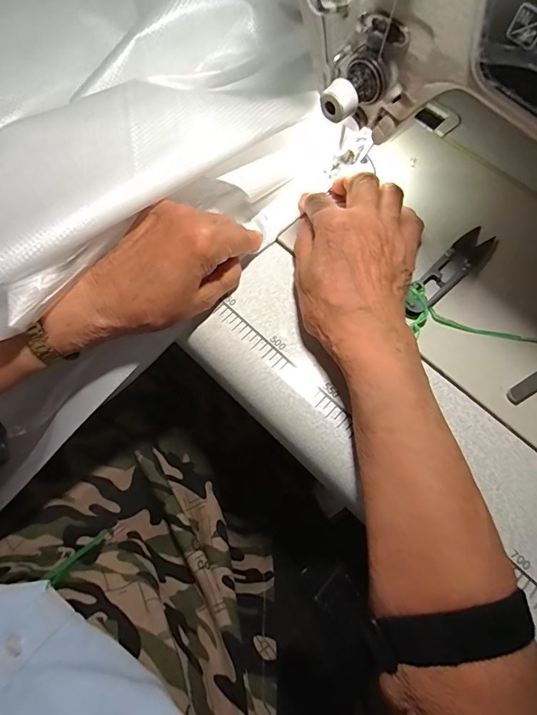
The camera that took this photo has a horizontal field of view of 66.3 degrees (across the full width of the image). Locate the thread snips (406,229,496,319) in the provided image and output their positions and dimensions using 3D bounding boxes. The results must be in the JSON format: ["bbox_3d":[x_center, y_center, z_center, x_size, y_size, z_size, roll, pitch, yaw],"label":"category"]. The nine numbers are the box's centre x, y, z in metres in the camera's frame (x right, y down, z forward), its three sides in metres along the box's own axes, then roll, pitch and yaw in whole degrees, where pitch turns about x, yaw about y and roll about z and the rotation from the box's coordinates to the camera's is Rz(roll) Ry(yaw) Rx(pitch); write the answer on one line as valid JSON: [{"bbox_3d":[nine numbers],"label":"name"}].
[{"bbox_3d":[0.134,-0.065,0.306,0.098,0.010,0.023,-42,76,-13],"label":"thread snips"}]

